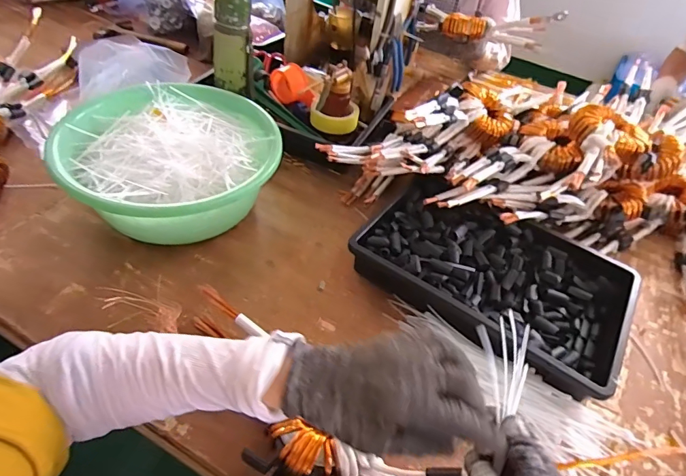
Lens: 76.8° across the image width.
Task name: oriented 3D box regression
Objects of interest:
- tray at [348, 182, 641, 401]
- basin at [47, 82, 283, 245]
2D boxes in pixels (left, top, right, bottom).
[{"bbox_3d":[0.223,0.049,0.650,0.370,0.063,0.255,30,49,20],"label":"tray"},{"bbox_3d":[-0.261,-0.121,0.672,0.284,0.104,0.291,4,46,-4],"label":"basin"}]

